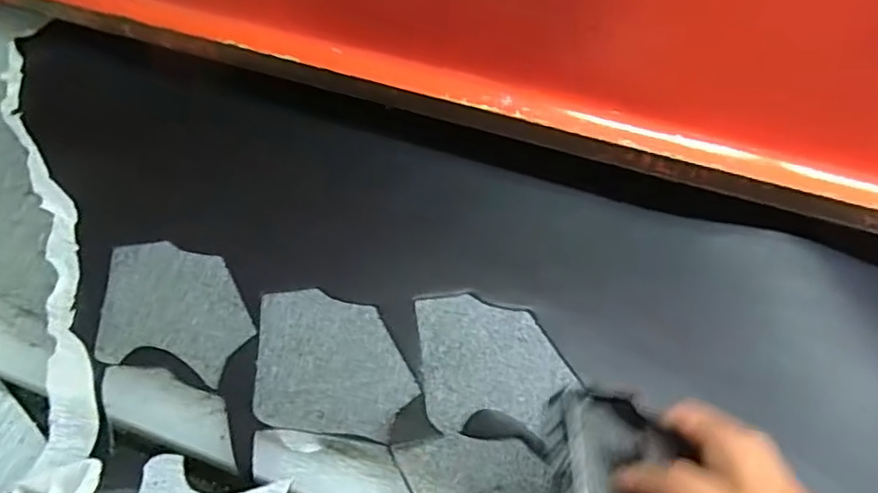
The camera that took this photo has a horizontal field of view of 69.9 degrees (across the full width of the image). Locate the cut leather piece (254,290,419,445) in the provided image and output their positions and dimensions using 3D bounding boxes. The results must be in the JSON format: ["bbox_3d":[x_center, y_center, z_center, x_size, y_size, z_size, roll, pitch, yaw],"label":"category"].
[{"bbox_3d":[-0.074,0.079,0.439,0.111,0.005,0.101,5,55,2],"label":"cut leather piece"}]

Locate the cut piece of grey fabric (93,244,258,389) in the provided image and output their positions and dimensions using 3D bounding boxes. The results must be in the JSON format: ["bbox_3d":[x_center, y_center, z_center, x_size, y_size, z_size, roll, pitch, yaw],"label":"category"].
[{"bbox_3d":[-0.194,0.045,0.460,0.117,0.006,0.095,12,56,2],"label":"cut piece of grey fabric"}]

